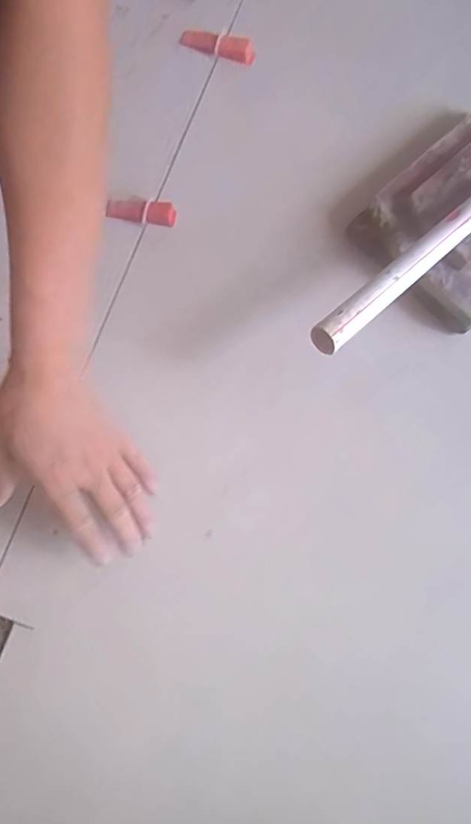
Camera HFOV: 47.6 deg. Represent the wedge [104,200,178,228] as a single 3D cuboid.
[{"bbox_3d":[-0.098,-0.208,0.558,0.084,0.015,0.021,16,73,24],"label":"wedge"}]

